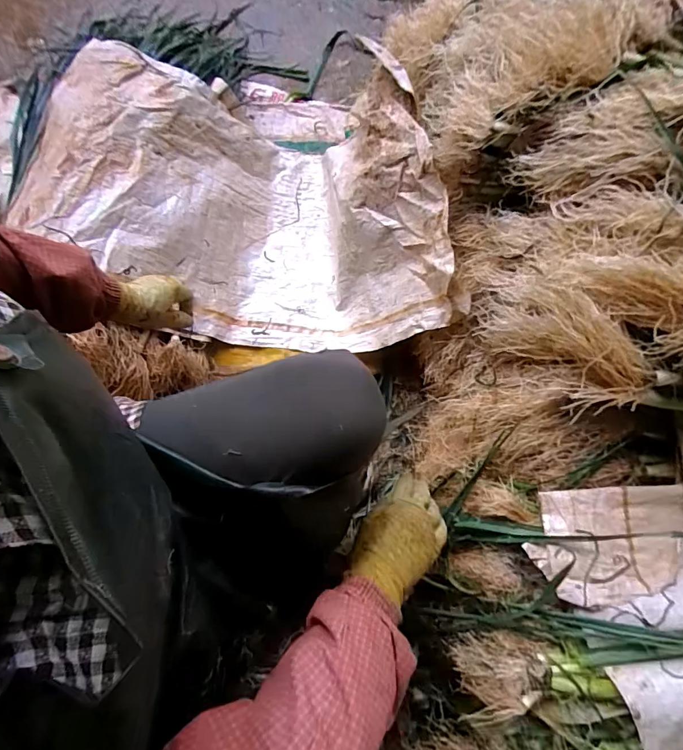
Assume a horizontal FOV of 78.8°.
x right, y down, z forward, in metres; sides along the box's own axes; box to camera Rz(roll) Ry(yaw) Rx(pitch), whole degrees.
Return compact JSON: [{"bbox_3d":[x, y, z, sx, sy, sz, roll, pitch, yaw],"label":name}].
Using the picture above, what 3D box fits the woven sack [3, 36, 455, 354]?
[{"bbox_3d":[-0.170,-0.331,0.725,0.669,0.257,0.508,4,72,2],"label":"woven sack"}]

